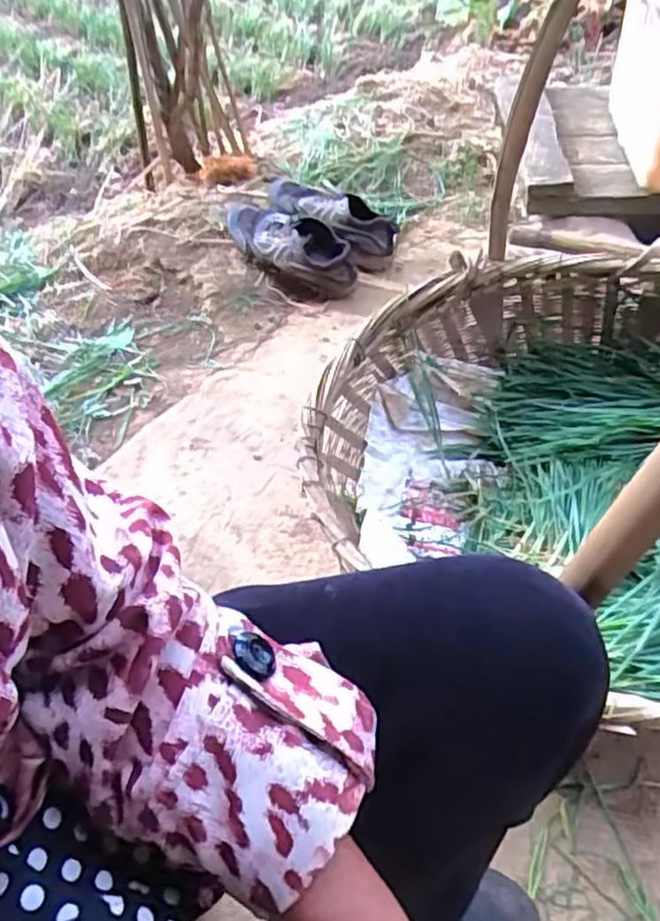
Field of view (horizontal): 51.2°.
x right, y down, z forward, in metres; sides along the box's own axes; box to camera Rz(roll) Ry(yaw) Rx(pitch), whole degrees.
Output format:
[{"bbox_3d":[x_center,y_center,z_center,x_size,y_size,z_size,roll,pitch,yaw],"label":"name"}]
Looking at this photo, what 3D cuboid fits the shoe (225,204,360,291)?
[{"bbox_3d":[-0.084,-0.387,1.257,0.284,0.102,0.099,27,56,23],"label":"shoe"}]

